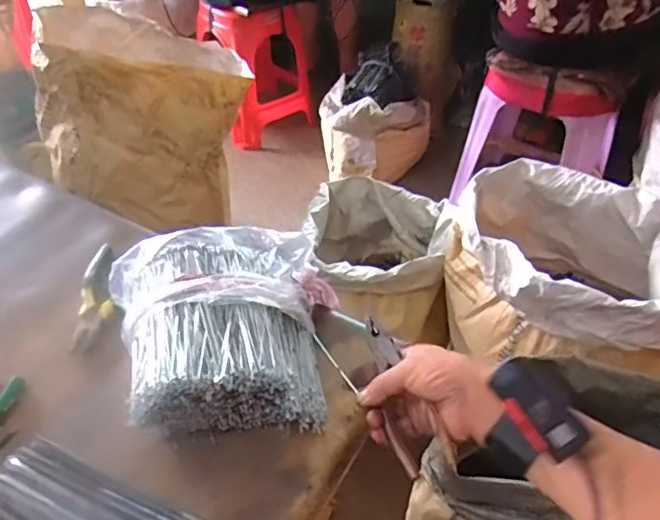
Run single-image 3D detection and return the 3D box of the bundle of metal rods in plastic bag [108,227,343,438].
[{"bbox_3d":[-0.100,0.069,0.551,0.212,0.096,0.207,-7,43,-8],"label":"bundle of metal rods in plastic bag"}]

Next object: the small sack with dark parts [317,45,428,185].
[{"bbox_3d":[0.141,-0.469,1.829,0.289,0.339,0.289,24,47,23],"label":"small sack with dark parts"}]

